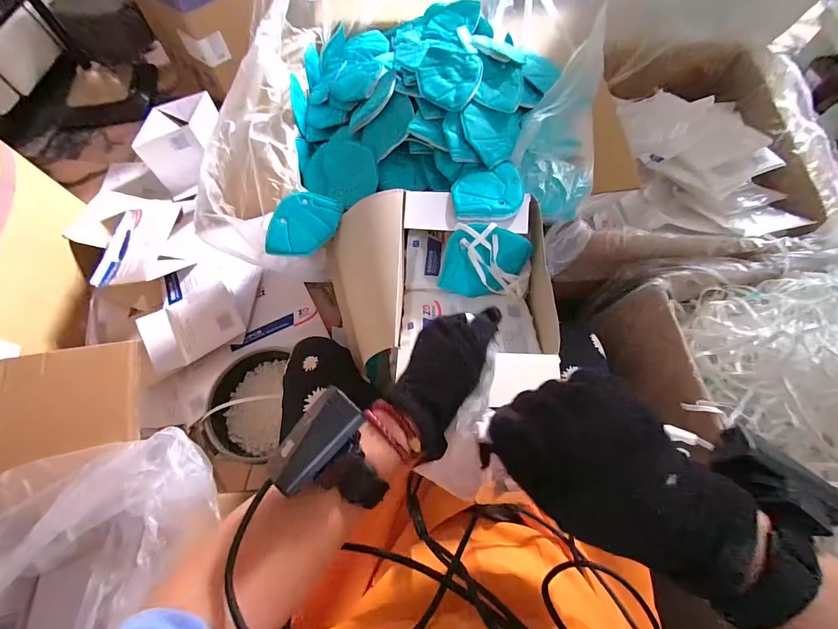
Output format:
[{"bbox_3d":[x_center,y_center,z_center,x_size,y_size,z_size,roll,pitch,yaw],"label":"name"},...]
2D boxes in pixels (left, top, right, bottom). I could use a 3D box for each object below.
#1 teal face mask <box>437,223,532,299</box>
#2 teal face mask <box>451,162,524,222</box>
[{"bbox_3d":[0.102,-0.076,0.528,0.132,0.100,0.023,6,21,-1],"label":"teal face mask"},{"bbox_3d":[0.102,-0.181,0.538,0.103,0.010,0.103,0,65,1],"label":"teal face mask"}]

